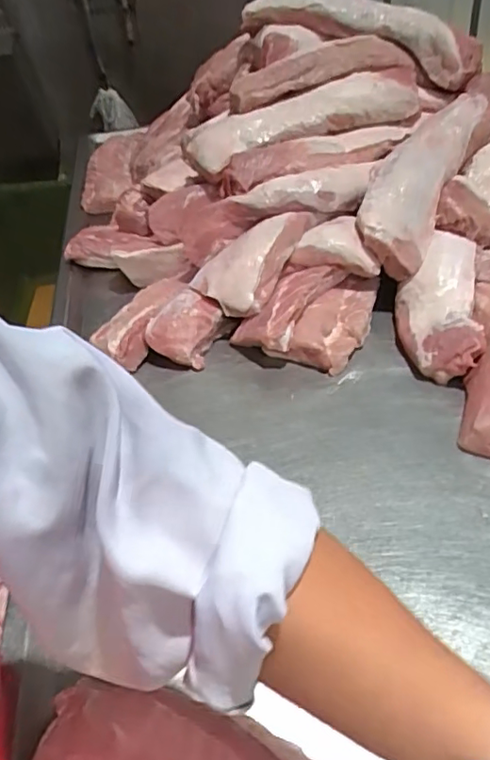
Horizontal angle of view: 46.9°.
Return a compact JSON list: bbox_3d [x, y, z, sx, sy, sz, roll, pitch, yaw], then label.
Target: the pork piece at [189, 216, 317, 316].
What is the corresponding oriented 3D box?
[{"bbox_3d":[0.008,-0.201,0.936,0.129,0.055,0.203,19,73,19],"label":"pork piece"}]

